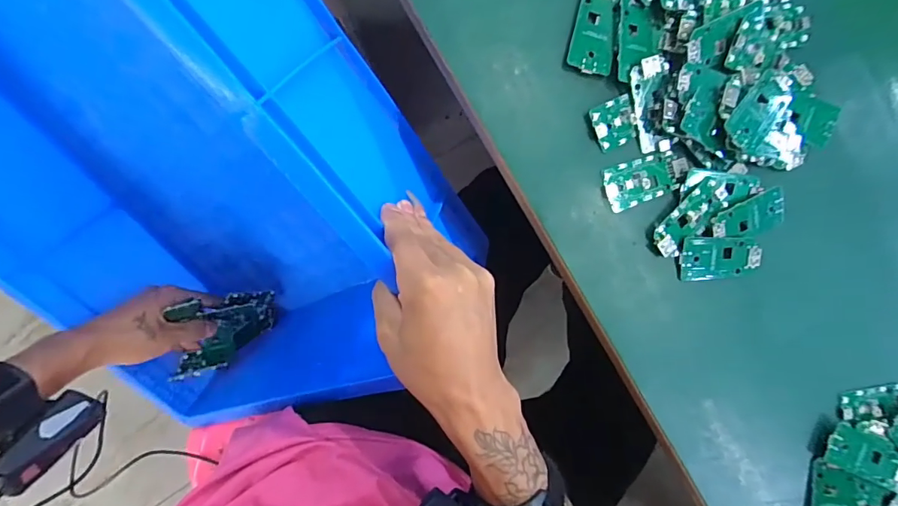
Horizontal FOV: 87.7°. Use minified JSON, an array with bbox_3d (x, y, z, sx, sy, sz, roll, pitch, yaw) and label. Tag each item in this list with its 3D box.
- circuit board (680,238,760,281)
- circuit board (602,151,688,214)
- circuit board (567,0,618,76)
[{"bbox_3d":[0.200,0.004,0.345,0.060,0.007,0.030,-2,90,-13],"label":"circuit board"},{"bbox_3d":[0.141,-0.054,0.336,0.061,0.006,0.031,-21,94,-12],"label":"circuit board"},{"bbox_3d":[0.103,-0.158,0.326,0.030,0.004,0.066,11,87,-13],"label":"circuit board"}]

